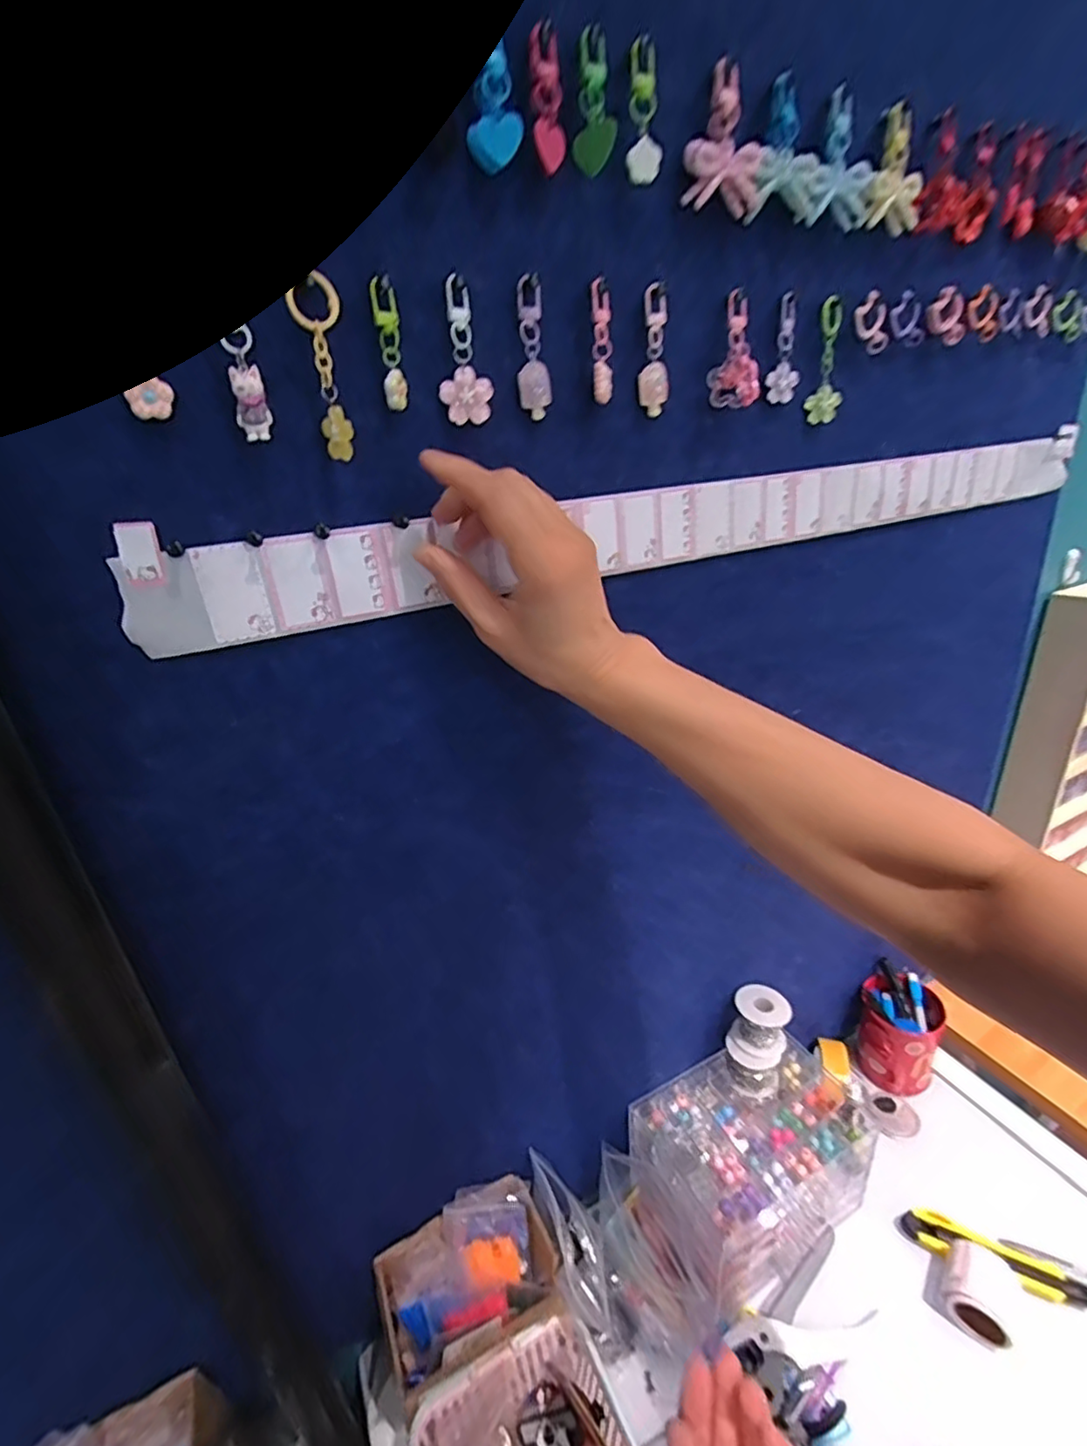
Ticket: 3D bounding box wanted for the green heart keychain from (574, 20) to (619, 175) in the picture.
[{"bbox_3d":[0.026,-0.317,0.300,0.021,0.052,0.010,-3,23,5],"label":"green heart keychain"}]

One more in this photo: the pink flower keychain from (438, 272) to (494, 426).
[{"bbox_3d":[-0.044,-0.199,0.319,0.028,0.066,0.006,-11,24,-14],"label":"pink flower keychain"}]

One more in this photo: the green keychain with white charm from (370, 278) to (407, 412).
[{"bbox_3d":[-0.078,-0.193,0.302,0.012,0.056,0.009,-7,23,-5],"label":"green keychain with white charm"}]

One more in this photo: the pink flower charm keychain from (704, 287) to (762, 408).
[{"bbox_3d":[0.123,-0.238,0.378,0.032,0.062,0.011,8,26,26],"label":"pink flower charm keychain"}]

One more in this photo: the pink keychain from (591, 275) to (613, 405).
[{"bbox_3d":[0.034,-0.220,0.343,0.011,0.059,0.011,-1,24,9],"label":"pink keychain"}]

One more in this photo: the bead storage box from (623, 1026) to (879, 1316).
[{"bbox_3d":[0.226,0.474,0.646,0.219,0.145,0.158,-17,26,-26],"label":"bead storage box"}]

